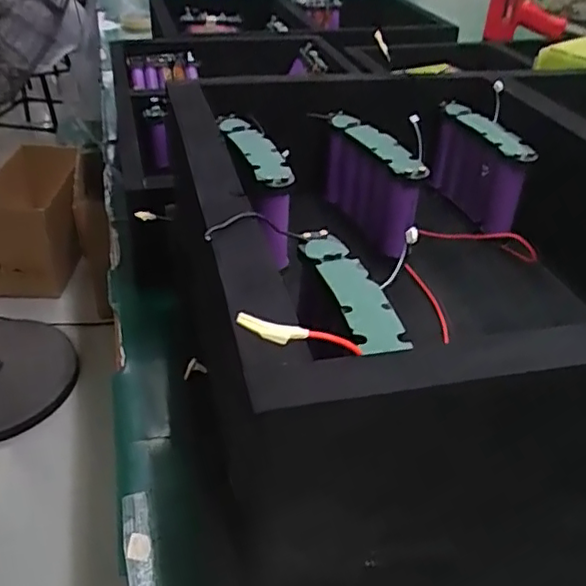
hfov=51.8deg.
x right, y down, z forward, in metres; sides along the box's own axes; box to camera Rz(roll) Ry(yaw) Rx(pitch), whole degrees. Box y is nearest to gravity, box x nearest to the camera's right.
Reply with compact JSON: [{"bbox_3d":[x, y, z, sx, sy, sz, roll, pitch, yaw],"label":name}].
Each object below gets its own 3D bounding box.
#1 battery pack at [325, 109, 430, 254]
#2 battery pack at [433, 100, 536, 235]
[{"bbox_3d":[0.062,-0.082,0.458,0.027,0.074,0.101,-17,41,-25],"label":"battery pack"},{"bbox_3d":[0.151,-0.099,0.490,0.024,0.076,0.098,-12,39,-19],"label":"battery pack"}]

